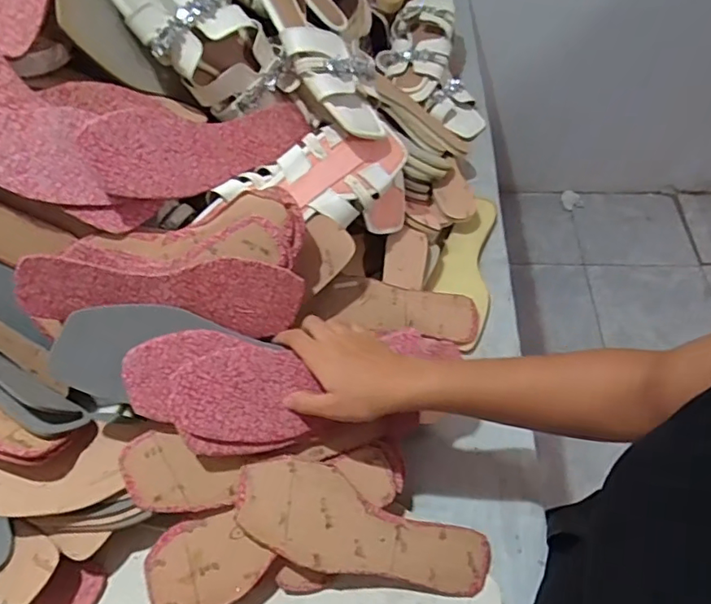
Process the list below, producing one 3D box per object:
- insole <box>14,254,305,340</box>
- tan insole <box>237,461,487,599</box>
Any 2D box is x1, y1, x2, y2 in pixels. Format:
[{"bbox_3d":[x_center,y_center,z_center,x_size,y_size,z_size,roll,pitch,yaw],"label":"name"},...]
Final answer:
[{"bbox_3d":[-0.169,-0.011,0.494,0.237,0.072,0.007,8,20,-14],"label":"insole"},{"bbox_3d":[0.009,0.209,0.507,0.238,0.007,0.083,17,76,-4],"label":"tan insole"}]

